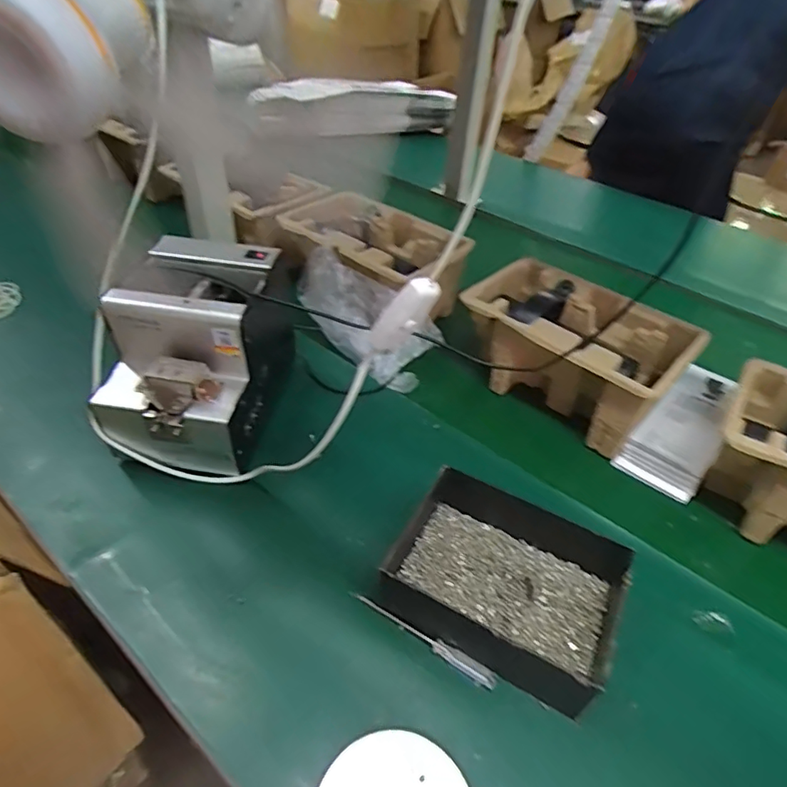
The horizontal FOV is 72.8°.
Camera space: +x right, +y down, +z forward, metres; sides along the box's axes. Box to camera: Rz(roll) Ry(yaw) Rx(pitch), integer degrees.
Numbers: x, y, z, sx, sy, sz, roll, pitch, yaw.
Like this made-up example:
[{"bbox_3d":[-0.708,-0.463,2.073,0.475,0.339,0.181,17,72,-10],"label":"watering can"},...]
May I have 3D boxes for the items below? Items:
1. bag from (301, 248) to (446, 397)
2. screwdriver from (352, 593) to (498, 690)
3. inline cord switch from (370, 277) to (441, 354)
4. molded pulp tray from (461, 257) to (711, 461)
[{"bbox_3d":[-0.038,-0.087,0.628,0.191,0.093,0.052,35,9,2],"label":"bag"},{"bbox_3d":[0.023,0.181,0.399,0.118,0.006,0.010,26,46,21],"label":"screwdriver"},{"bbox_3d":[0.007,-0.046,0.324,0.023,0.055,0.011,23,34,-29],"label":"inline cord switch"},{"bbox_3d":[0.199,-0.049,0.598,0.219,0.106,0.133,31,48,26],"label":"molded pulp tray"}]

